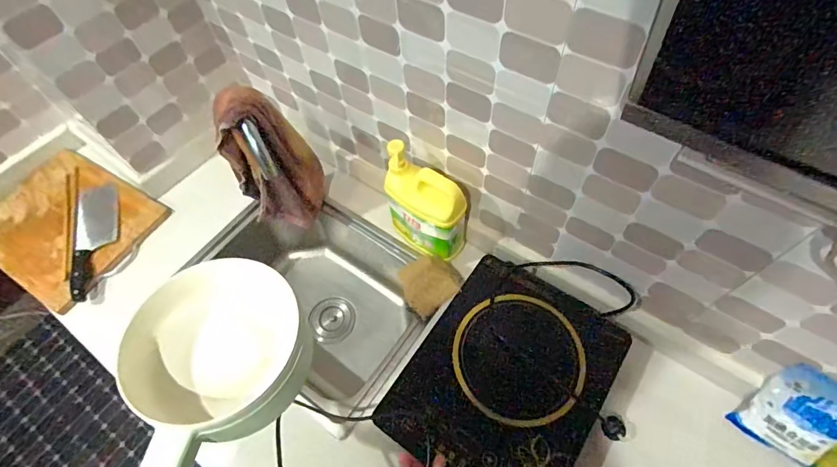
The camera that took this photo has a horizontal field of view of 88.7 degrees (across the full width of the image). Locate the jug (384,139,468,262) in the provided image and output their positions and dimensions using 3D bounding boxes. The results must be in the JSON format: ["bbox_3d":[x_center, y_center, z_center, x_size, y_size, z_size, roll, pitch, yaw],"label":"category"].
[{"bbox_3d":[0.008,-0.039,0.741,0.140,0.216,0.076,32,66,19],"label":"jug"}]

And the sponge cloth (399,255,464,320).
[{"bbox_3d":[0.028,0.091,0.750,0.107,0.066,0.082,-17,60,-7],"label":"sponge cloth"}]

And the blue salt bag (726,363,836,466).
[{"bbox_3d":[0.532,0.252,0.595,0.104,0.156,0.038,42,38,26],"label":"blue salt bag"}]

